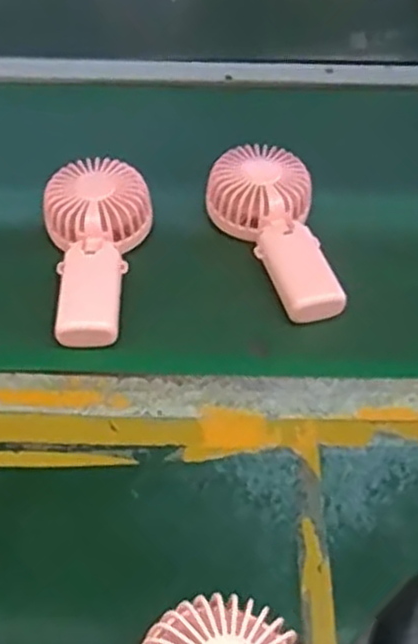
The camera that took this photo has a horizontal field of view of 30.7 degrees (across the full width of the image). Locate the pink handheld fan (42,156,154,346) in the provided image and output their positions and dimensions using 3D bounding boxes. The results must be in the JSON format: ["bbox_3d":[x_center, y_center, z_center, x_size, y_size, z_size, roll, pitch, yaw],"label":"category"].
[{"bbox_3d":[-0.088,-0.061,0.604,0.085,0.042,0.170,-4,48,-4],"label":"pink handheld fan"}]

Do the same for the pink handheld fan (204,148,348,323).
[{"bbox_3d":[0.050,-0.074,0.616,0.080,0.044,0.173,-8,48,-8],"label":"pink handheld fan"}]

